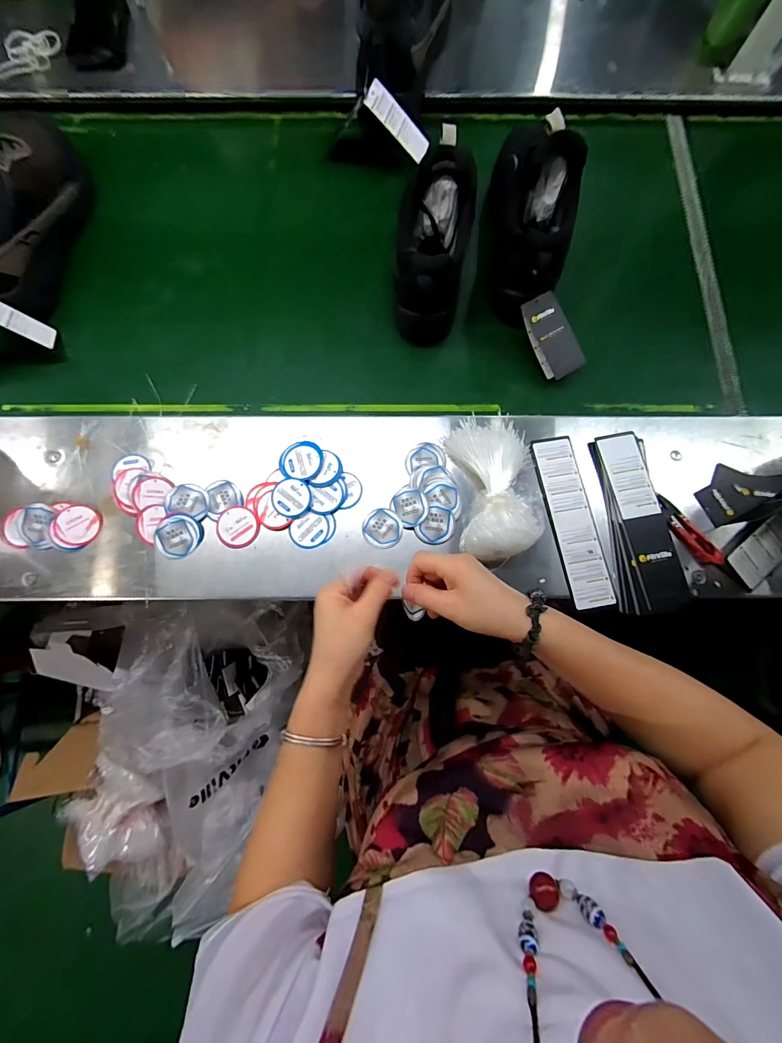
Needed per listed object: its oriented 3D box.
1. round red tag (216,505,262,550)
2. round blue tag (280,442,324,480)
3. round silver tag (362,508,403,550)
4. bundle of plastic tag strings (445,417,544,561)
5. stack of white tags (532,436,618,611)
[{"bbox_3d":[-0.185,0.006,0.469,0.051,0.004,0.048,0,74,0],"label":"round red tag"},{"bbox_3d":[-0.112,-0.077,0.489,0.053,0.007,0.050,0,74,0],"label":"round blue tag"},{"bbox_3d":[-0.011,0.008,0.475,0.048,0.004,0.048,0,74,0],"label":"round silver tag"},{"bbox_3d":[0.129,-0.042,0.465,0.100,0.042,0.171,-5,77,-2],"label":"bundle of plastic tag strings"},{"bbox_3d":[0.224,-0.003,0.476,0.053,0.015,0.213,-10,74,-2],"label":"stack of white tags"}]

